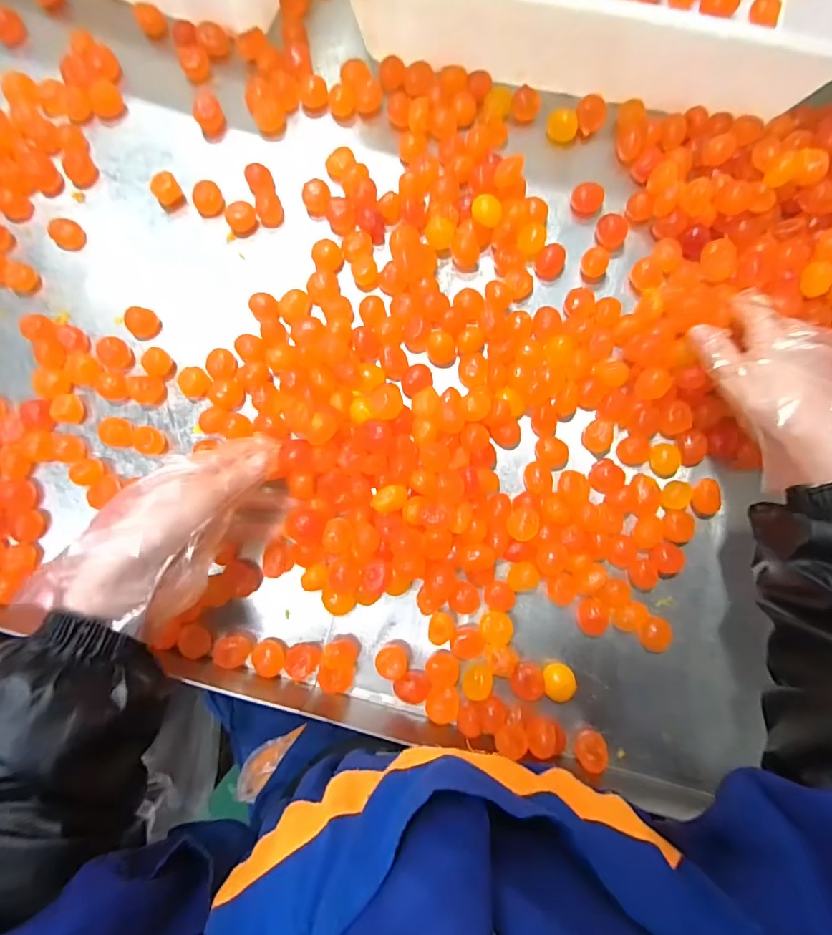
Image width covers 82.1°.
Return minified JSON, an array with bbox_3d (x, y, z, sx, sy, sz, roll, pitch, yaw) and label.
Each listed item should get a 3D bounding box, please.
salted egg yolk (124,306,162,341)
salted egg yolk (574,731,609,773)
[{"bbox_3d":[-0.235,-0.123,0.411,0.021,0.022,0.025,29,86,3],"label":"salted egg yolk"},{"bbox_3d":[0.137,0.221,0.376,0.024,0.024,0.023,-26,85,-2],"label":"salted egg yolk"}]

